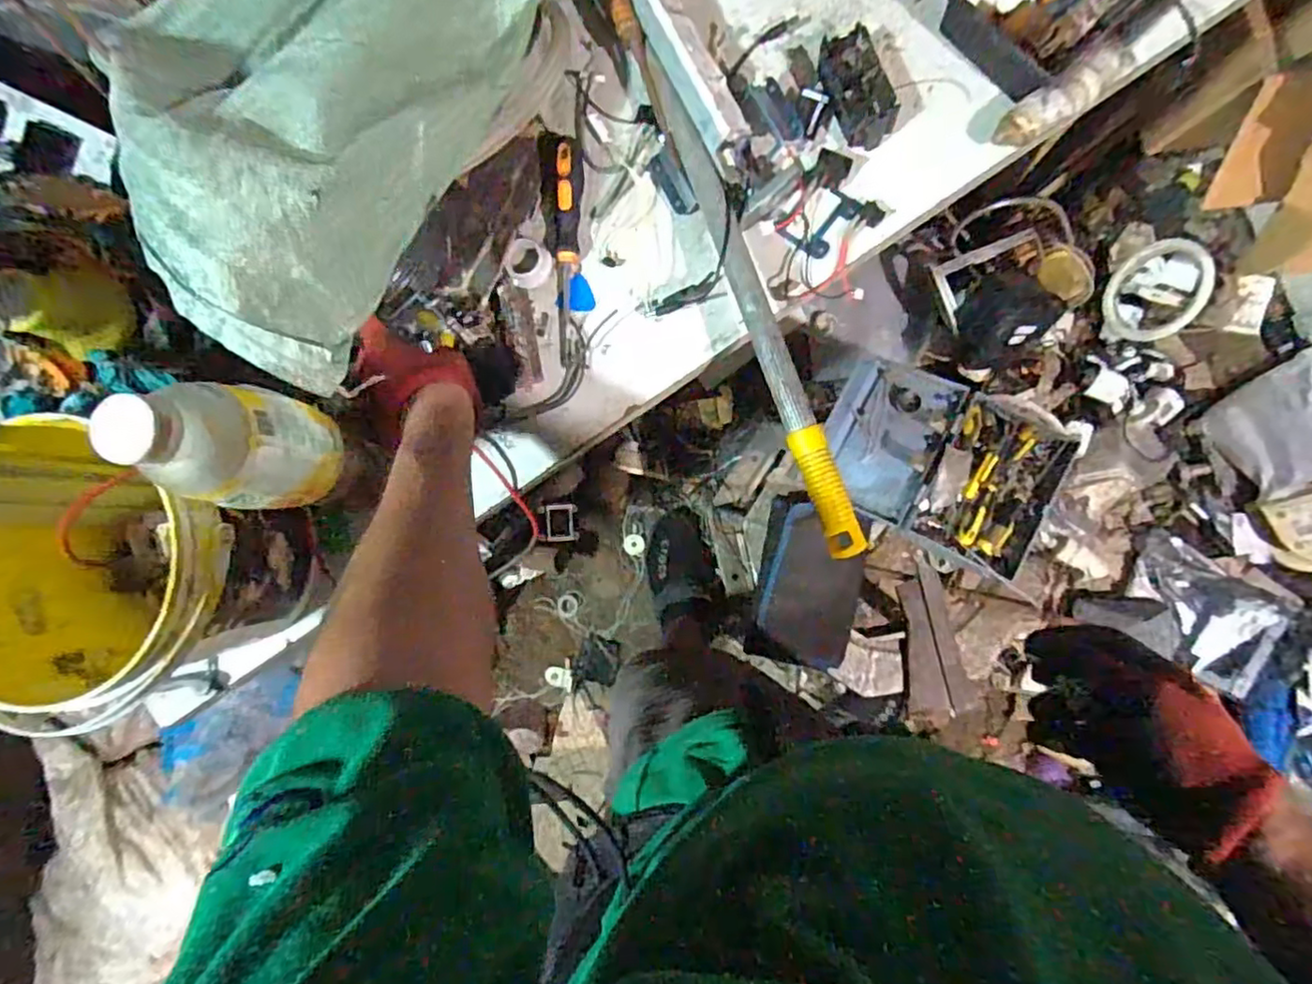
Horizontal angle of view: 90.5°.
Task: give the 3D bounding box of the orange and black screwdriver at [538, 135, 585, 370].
[{"bbox_3d":[-0.083,-0.234,0.599,0.040,0.032,0.217,-6,87,5],"label":"orange and black screwdriver"}]

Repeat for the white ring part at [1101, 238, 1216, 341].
[{"bbox_3d":[0.869,-0.349,1.134,0.034,0.168,0.160,-6,92,-32],"label":"white ring part"}]

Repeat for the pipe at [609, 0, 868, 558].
[{"bbox_3d":[0.062,-0.203,0.545,0.032,0.043,0.535,-21,86,4],"label":"pipe"}]

